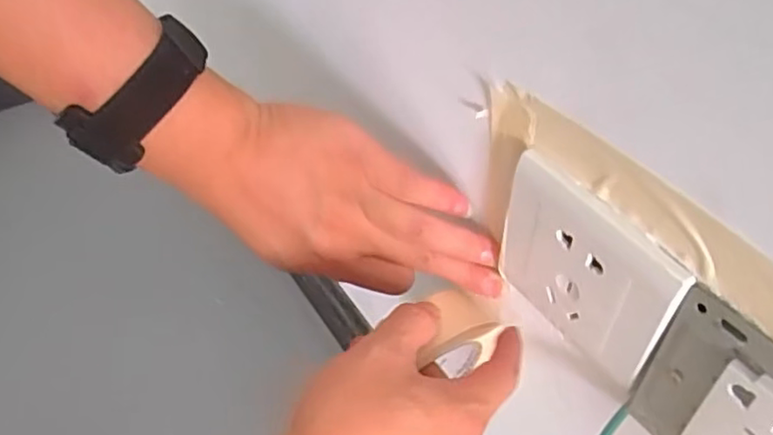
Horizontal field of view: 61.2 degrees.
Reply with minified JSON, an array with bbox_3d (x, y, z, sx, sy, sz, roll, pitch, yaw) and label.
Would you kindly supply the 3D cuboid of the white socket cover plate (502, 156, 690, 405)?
[{"bbox_3d":[0.083,0.026,0.282,0.007,0.083,0.085,-28,52,-23],"label":"white socket cover plate"}]

